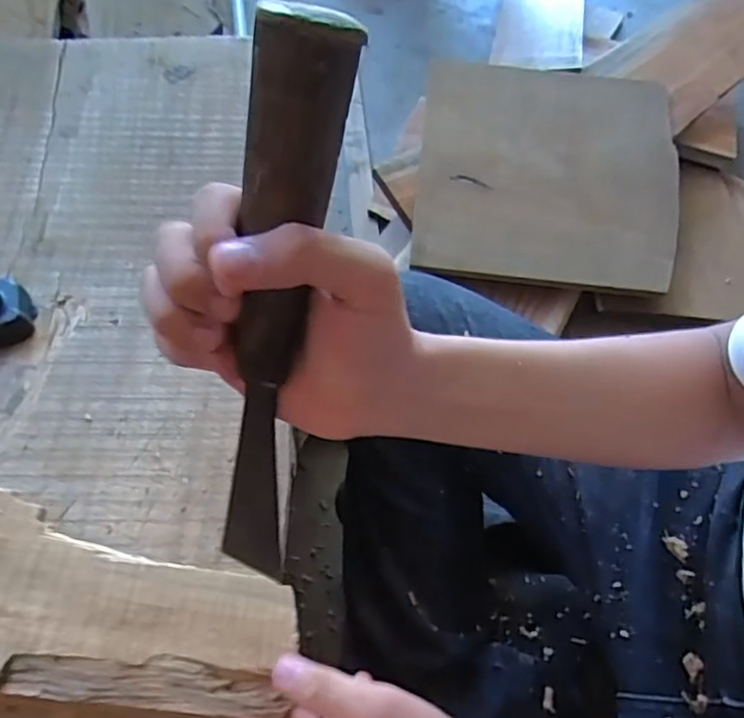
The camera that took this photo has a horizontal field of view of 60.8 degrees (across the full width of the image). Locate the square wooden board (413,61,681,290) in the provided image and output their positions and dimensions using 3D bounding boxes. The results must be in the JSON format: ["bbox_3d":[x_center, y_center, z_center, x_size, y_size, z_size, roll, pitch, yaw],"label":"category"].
[{"bbox_3d":[0.241,-0.259,0.852,0.346,0.028,0.355,6,70,-1],"label":"square wooden board"}]

